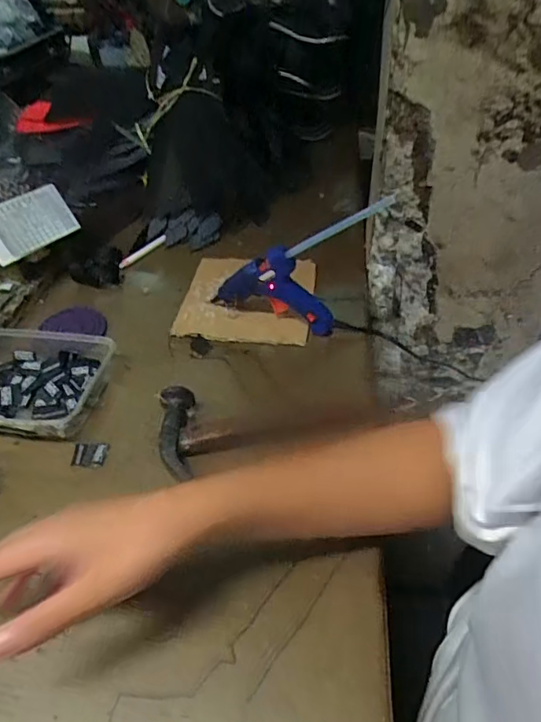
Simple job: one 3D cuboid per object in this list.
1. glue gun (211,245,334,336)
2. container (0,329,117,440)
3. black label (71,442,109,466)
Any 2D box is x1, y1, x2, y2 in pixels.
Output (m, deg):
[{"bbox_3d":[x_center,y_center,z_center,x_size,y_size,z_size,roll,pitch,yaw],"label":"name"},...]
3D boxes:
[{"bbox_3d":[0.000,-0.082,0.570,0.141,0.094,0.027,10,44,15],"label":"glue gun"},{"bbox_3d":[-0.260,0.020,0.518,0.170,0.035,0.127,8,43,12],"label":"container"},{"bbox_3d":[-0.161,0.083,0.464,0.029,0.004,0.024,-1,52,0],"label":"black label"}]

